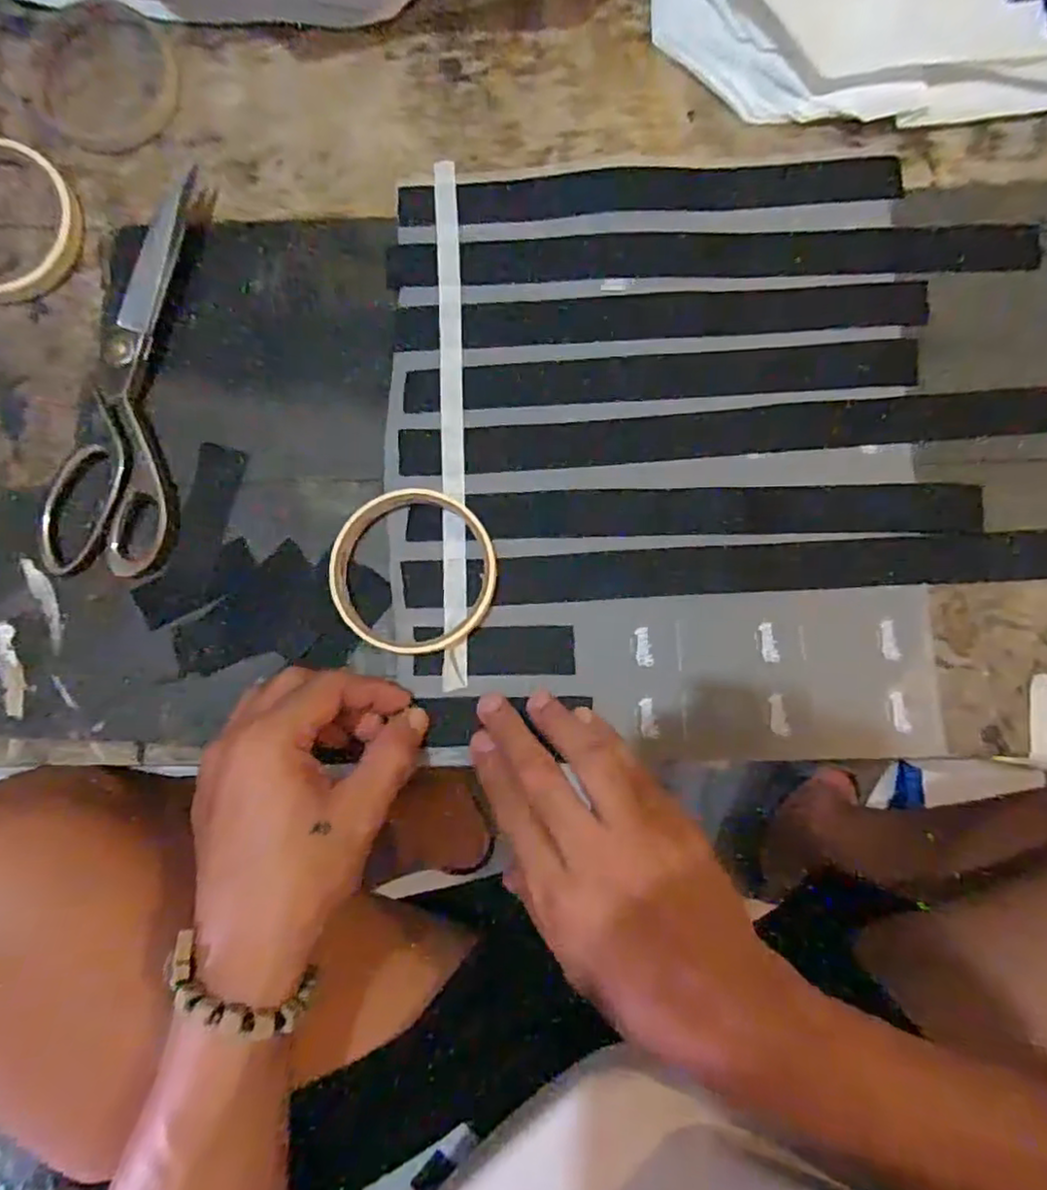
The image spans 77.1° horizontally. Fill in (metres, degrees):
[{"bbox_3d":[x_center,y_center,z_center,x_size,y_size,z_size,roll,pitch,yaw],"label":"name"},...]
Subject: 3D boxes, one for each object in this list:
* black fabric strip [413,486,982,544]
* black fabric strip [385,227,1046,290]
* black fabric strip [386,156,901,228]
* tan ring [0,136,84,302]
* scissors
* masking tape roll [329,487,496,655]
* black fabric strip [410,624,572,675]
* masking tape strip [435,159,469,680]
[{"bbox_3d":[0.089,-0.044,0.346,0.295,0.006,0.025,-1,84,3],"label":"black fabric strip"},{"bbox_3d":[0.101,-0.188,0.365,0.352,0.005,0.028,0,84,3],"label":"black fabric strip"},{"bbox_3d":[0.068,-0.229,0.372,0.277,0.006,0.031,-2,83,3],"label":"black fabric strip"},{"bbox_3d":[-0.297,-0.210,0.366,0.093,0.019,0.089,34,86,6],"label":"tan ring"},{"bbox_3d":[-0.223,-0.122,0.362,0.070,0.013,0.219,1,84,3],"label":"scissors"},{"bbox_3d":[-0.057,-0.012,0.345,0.085,0.017,0.085,0,84,3],"label":"masking tape roll"},{"bbox_3d":[-0.016,0.029,0.345,0.084,0.008,0.025,-1,84,4],"label":"black fabric strip"},{"bbox_3d":[-0.039,-0.098,0.358,0.013,0.008,0.296,-2,83,3],"label":"masking tape strip"}]

